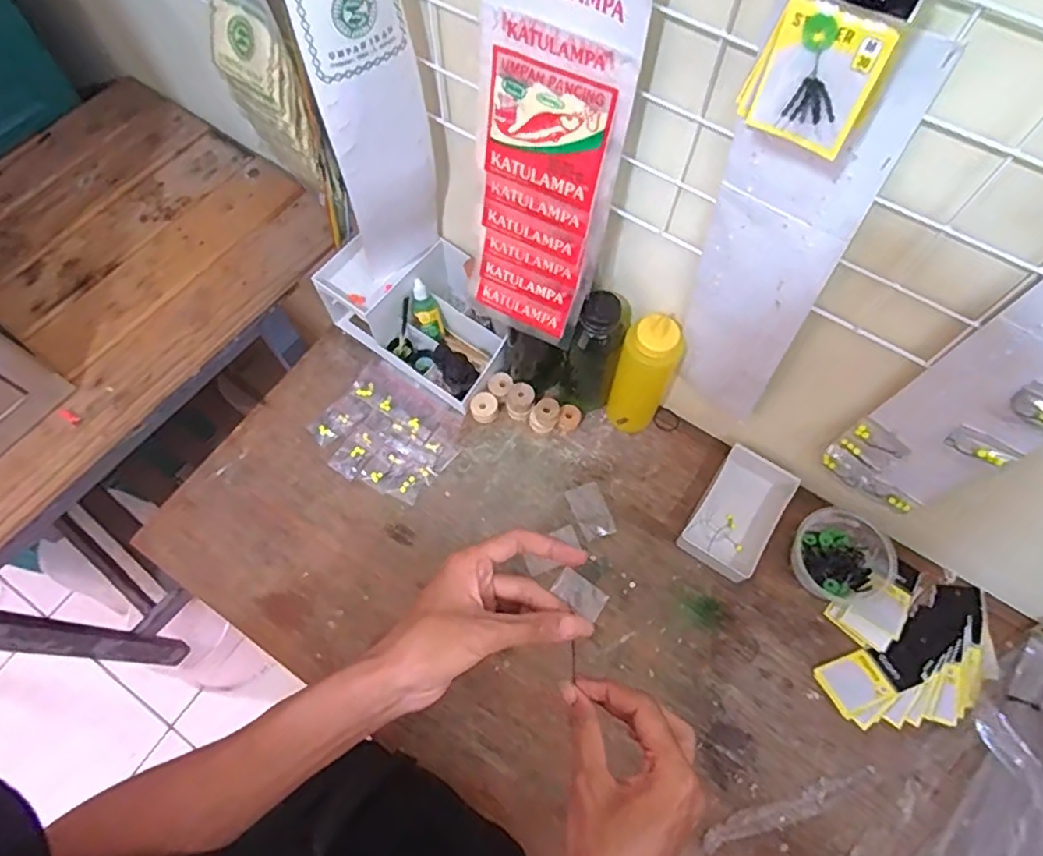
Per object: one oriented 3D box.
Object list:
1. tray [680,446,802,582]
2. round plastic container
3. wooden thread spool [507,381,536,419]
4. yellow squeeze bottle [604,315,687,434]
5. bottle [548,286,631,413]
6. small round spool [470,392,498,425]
[{"bbox_3d":[0.250,0.098,0.716,0.084,0.036,0.139,32,70,13],"label":"tray"},{"bbox_3d":[0.349,0.143,0.687,0.102,0.055,0.094,26,69,11],"label":"round plastic container"},{"bbox_3d":[-0.002,-0.033,0.774,0.034,0.039,0.036,0,66,0],"label":"wooden thread spool"},{"bbox_3d":[0.136,-0.056,0.697,0.066,0.194,0.053,19,67,8],"label":"yellow squeeze bottle"},{"bbox_3d":[0.081,-0.083,0.716,0.064,0.189,0.062,0,66,0],"label":"bottle"},{"bbox_3d":[-0.046,-0.025,0.779,0.033,0.027,0.030,0,66,0],"label":"small round spool"}]

